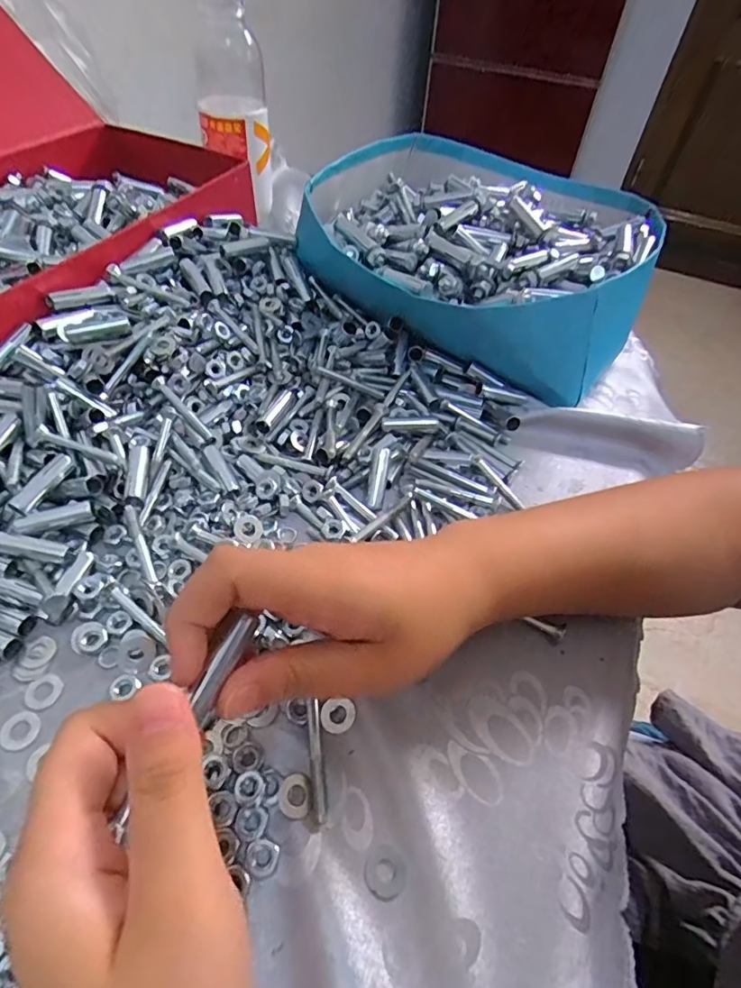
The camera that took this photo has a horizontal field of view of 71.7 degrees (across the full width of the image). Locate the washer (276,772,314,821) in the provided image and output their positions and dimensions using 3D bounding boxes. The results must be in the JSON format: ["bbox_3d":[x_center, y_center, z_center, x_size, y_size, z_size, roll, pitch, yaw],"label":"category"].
[{"bbox_3d":[-0.032,0.130,0.221,0.015,0.004,0.017,14,53,4],"label":"washer"}]

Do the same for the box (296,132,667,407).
[{"bbox_3d":[0.094,-0.221,0.449,0.275,0.085,0.285,22,52,13],"label":"box"}]

